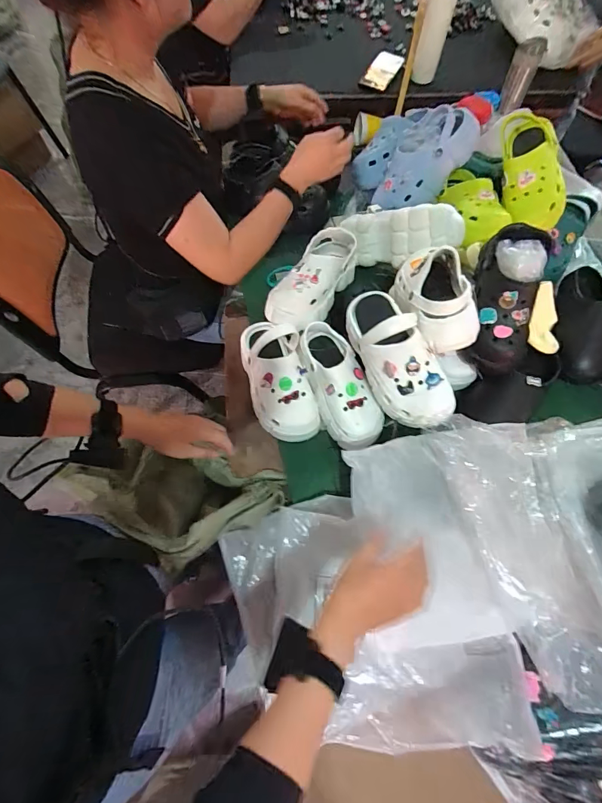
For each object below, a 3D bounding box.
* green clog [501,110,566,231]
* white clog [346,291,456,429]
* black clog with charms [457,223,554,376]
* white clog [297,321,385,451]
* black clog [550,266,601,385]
[{"bbox_3d":[0.474,-0.487,0.802,0.123,0.093,0.249,-2,80,-2],"label":"green clog"},{"bbox_3d":[0.154,-0.072,0.611,0.098,0.110,0.245,-27,84,-12],"label":"white clog"},{"bbox_3d":[0.348,-0.169,0.651,0.097,0.085,0.249,5,104,1],"label":"black clog with charms"},{"bbox_3d":[0.068,-0.031,0.702,0.095,0.077,0.237,-20,69,-10],"label":"white clog"},{"bbox_3d":[0.575,-0.175,0.778,0.121,0.082,0.272,21,68,8],"label":"black clog"}]

